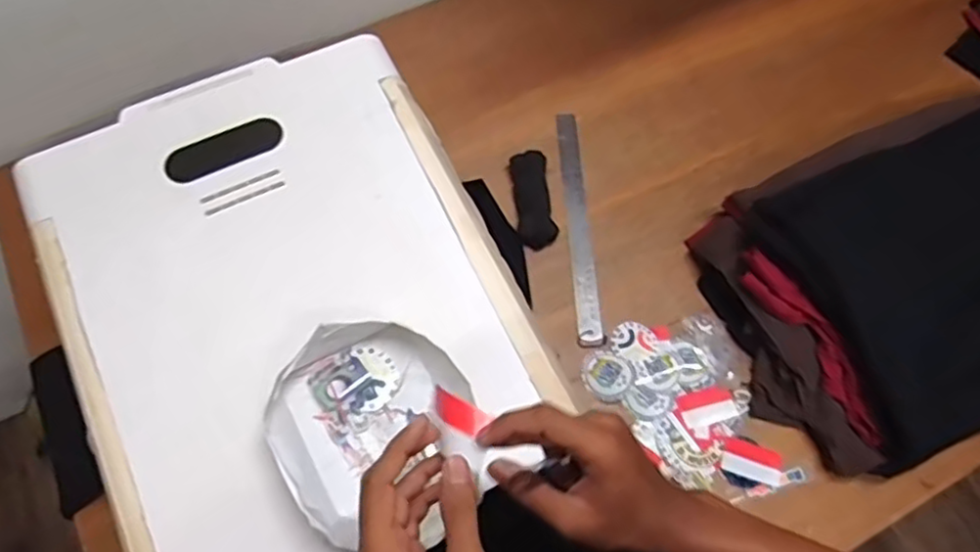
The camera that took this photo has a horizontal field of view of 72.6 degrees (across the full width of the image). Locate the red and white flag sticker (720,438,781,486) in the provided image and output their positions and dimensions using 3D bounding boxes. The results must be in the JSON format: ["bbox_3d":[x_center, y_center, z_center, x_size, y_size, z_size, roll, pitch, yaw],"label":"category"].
[{"bbox_3d":[0.294,0.206,0.747,0.067,0.006,0.036,20,67,5],"label":"red and white flag sticker"}]

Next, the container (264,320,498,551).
[{"bbox_3d":[-0.094,0.131,0.568,0.161,0.056,0.187,-36,73,-17],"label":"container"}]

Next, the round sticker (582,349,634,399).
[{"bbox_3d":[0.138,0.113,0.780,0.057,0.008,0.058,-2,62,4],"label":"round sticker"}]

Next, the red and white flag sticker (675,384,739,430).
[{"bbox_3d":[0.250,0.151,0.770,0.063,0.007,0.039,-15,69,-9],"label":"red and white flag sticker"}]

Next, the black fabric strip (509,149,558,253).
[{"bbox_3d":[0.056,-0.097,0.853,0.044,0.024,0.122,-8,81,-4],"label":"black fabric strip"}]

